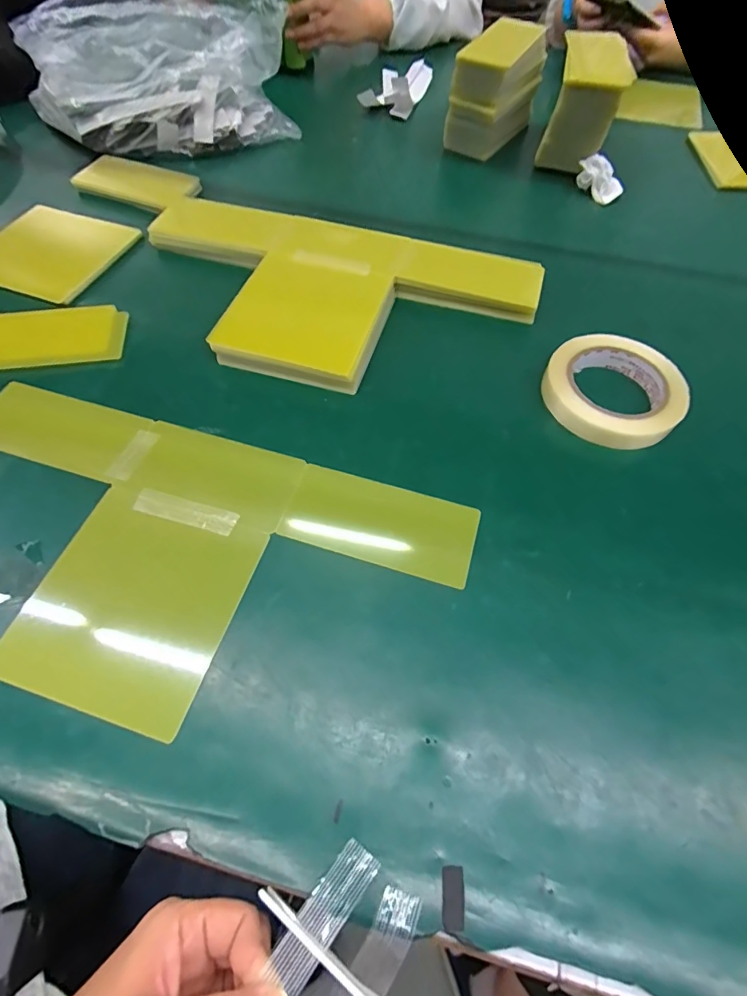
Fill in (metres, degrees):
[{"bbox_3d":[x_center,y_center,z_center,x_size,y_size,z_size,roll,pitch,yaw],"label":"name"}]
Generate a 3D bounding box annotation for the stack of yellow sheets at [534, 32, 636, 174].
[{"bbox_3d":[0.266,-0.507,0.572,0.079,0.106,0.135,13,62,7],"label":"stack of yellow sheets"}]

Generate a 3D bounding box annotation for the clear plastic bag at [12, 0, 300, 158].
[{"bbox_3d":[-0.292,-0.562,0.606,0.350,0.130,0.169,-9,61,-5],"label":"clear plastic bag"}]

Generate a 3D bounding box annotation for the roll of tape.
[{"bbox_3d":[0.210,-0.097,0.396,0.111,0.024,0.105,0,61,0],"label":"roll of tape"}]

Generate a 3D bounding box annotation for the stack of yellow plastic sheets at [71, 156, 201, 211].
[{"bbox_3d":[-0.295,-0.401,0.569,0.149,0.015,0.076,19,63,10],"label":"stack of yellow plastic sheets"}]

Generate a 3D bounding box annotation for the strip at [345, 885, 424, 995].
[{"bbox_3d":[-0.003,0.235,0.221,0.020,0.014,0.084,28,87,16],"label":"strip"}]

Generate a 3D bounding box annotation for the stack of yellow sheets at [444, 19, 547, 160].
[{"bbox_3d":[0.159,-0.540,0.598,0.081,0.109,0.127,27,64,14],"label":"stack of yellow sheets"}]

